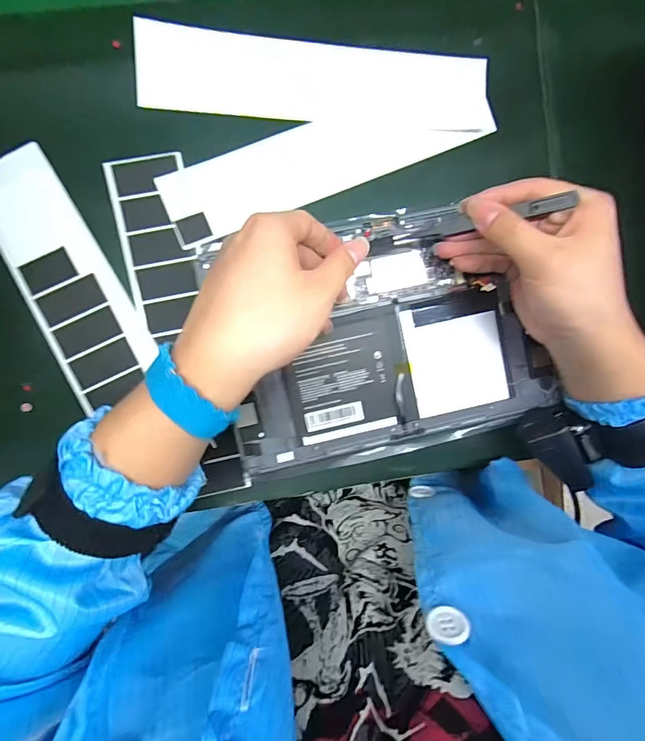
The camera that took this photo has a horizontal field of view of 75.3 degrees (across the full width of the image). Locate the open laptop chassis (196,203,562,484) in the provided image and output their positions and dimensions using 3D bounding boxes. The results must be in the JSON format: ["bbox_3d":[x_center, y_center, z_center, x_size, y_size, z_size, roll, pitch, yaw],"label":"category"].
[{"bbox_3d":[0.045,-0.026,0.316,0.237,0.014,0.176,-14,94,-4],"label":"open laptop chassis"}]

